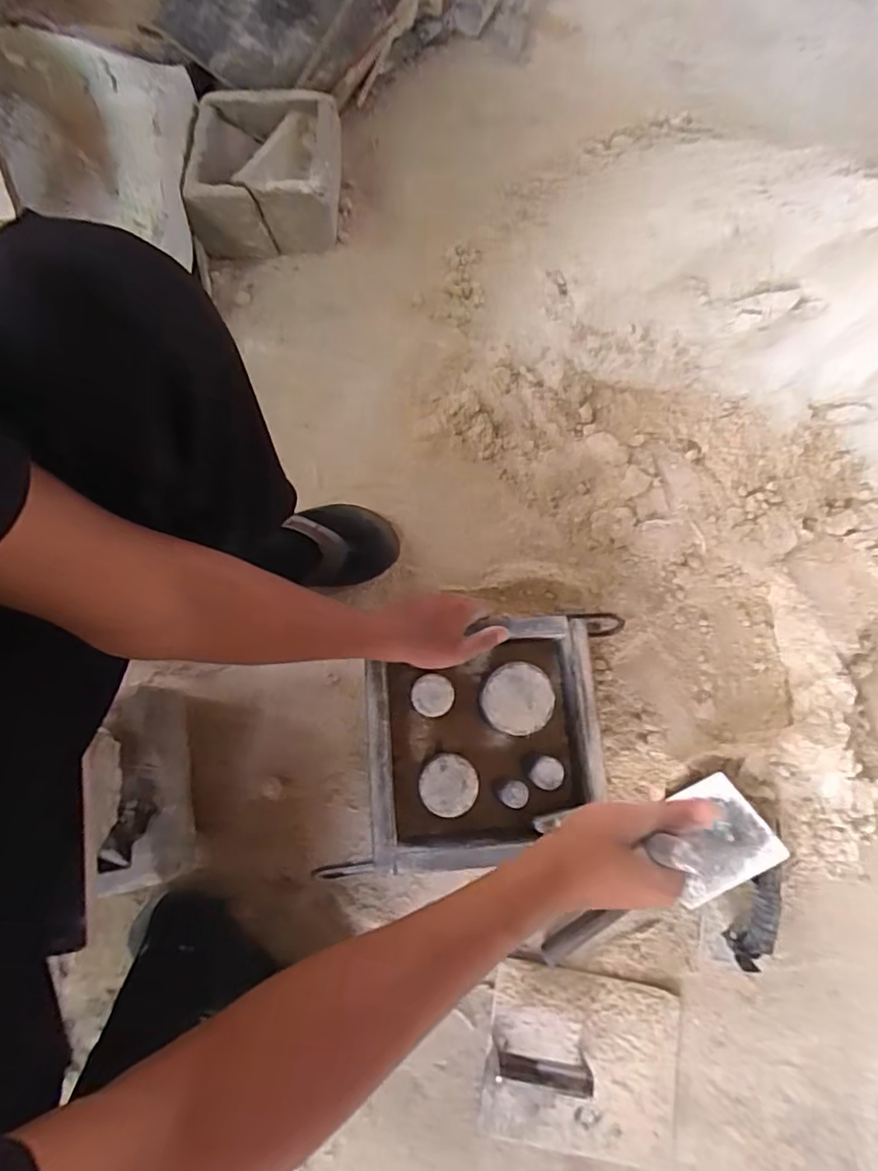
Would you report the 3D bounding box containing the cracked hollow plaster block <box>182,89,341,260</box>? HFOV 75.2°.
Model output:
[{"bbox_3d":[-0.248,-0.600,0.836,0.206,0.103,0.206,-3,78,-2],"label":"cracked hollow plaster block"}]

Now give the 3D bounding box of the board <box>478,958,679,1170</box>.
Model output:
[{"bbox_3d":[0.159,0.521,0.607,0.209,0.053,0.171,10,76,1],"label":"board"}]

